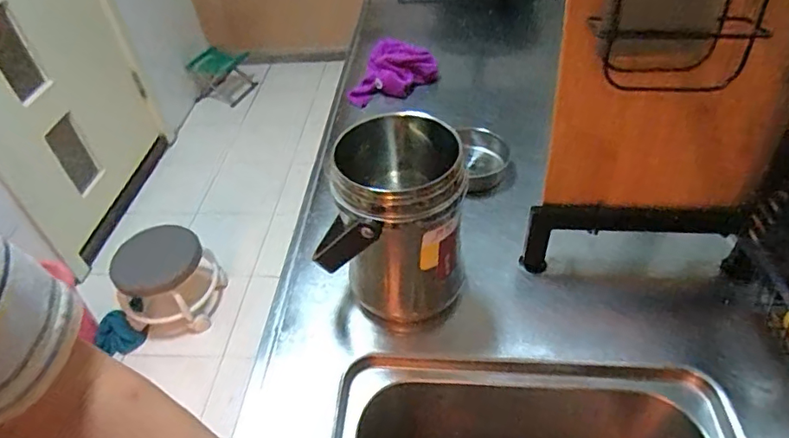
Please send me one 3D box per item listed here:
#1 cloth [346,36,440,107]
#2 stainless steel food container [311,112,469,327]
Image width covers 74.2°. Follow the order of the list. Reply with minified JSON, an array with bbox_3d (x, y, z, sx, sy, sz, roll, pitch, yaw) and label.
[{"bbox_3d":[-0.018,-0.276,0.991,0.153,0.062,0.170,32,55,32],"label":"cloth"},{"bbox_3d":[0.002,0.012,0.559,0.133,0.202,0.115,4,45,10],"label":"stainless steel food container"}]

